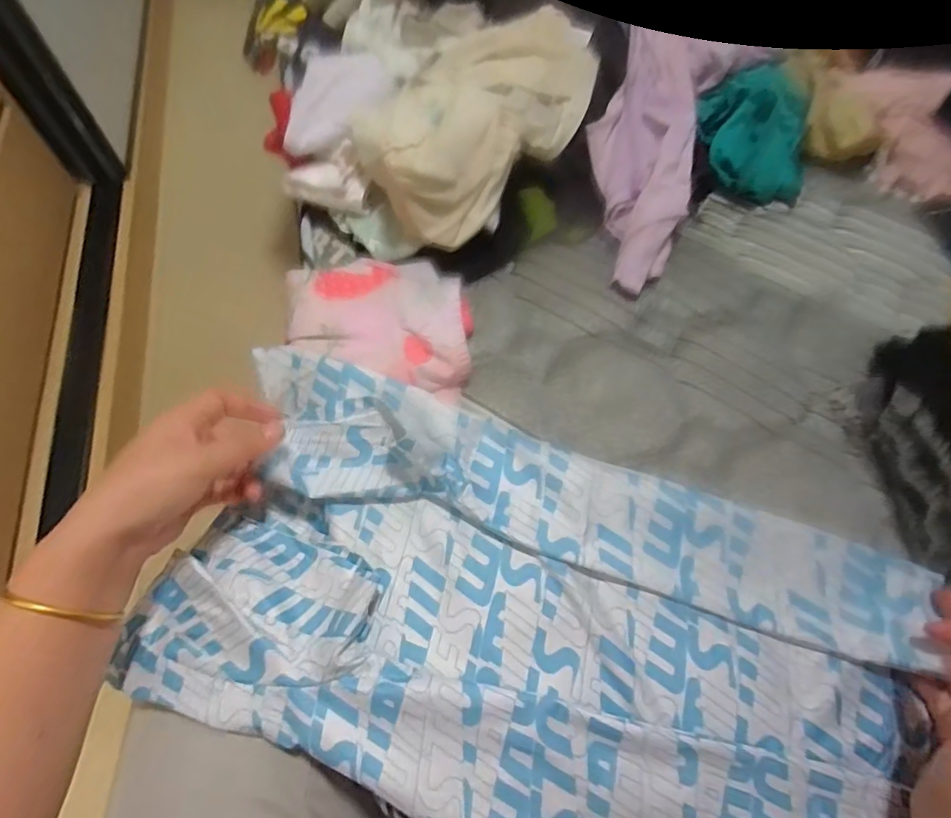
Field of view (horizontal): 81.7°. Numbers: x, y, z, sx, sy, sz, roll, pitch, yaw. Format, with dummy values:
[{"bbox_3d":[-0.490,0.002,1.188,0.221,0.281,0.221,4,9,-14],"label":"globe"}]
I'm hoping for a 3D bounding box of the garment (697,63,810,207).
[{"bbox_3d":[0.314,-0.305,0.614,0.132,0.077,0.156,30,66,11],"label":"garment"}]

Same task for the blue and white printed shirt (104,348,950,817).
[{"bbox_3d":[0.040,0.152,0.396,0.515,0.045,0.265,20,64,6],"label":"blue and white printed shirt"}]

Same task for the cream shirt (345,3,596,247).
[{"bbox_3d":[0.006,-0.285,0.539,0.163,0.076,0.274,27,66,10],"label":"cream shirt"}]

